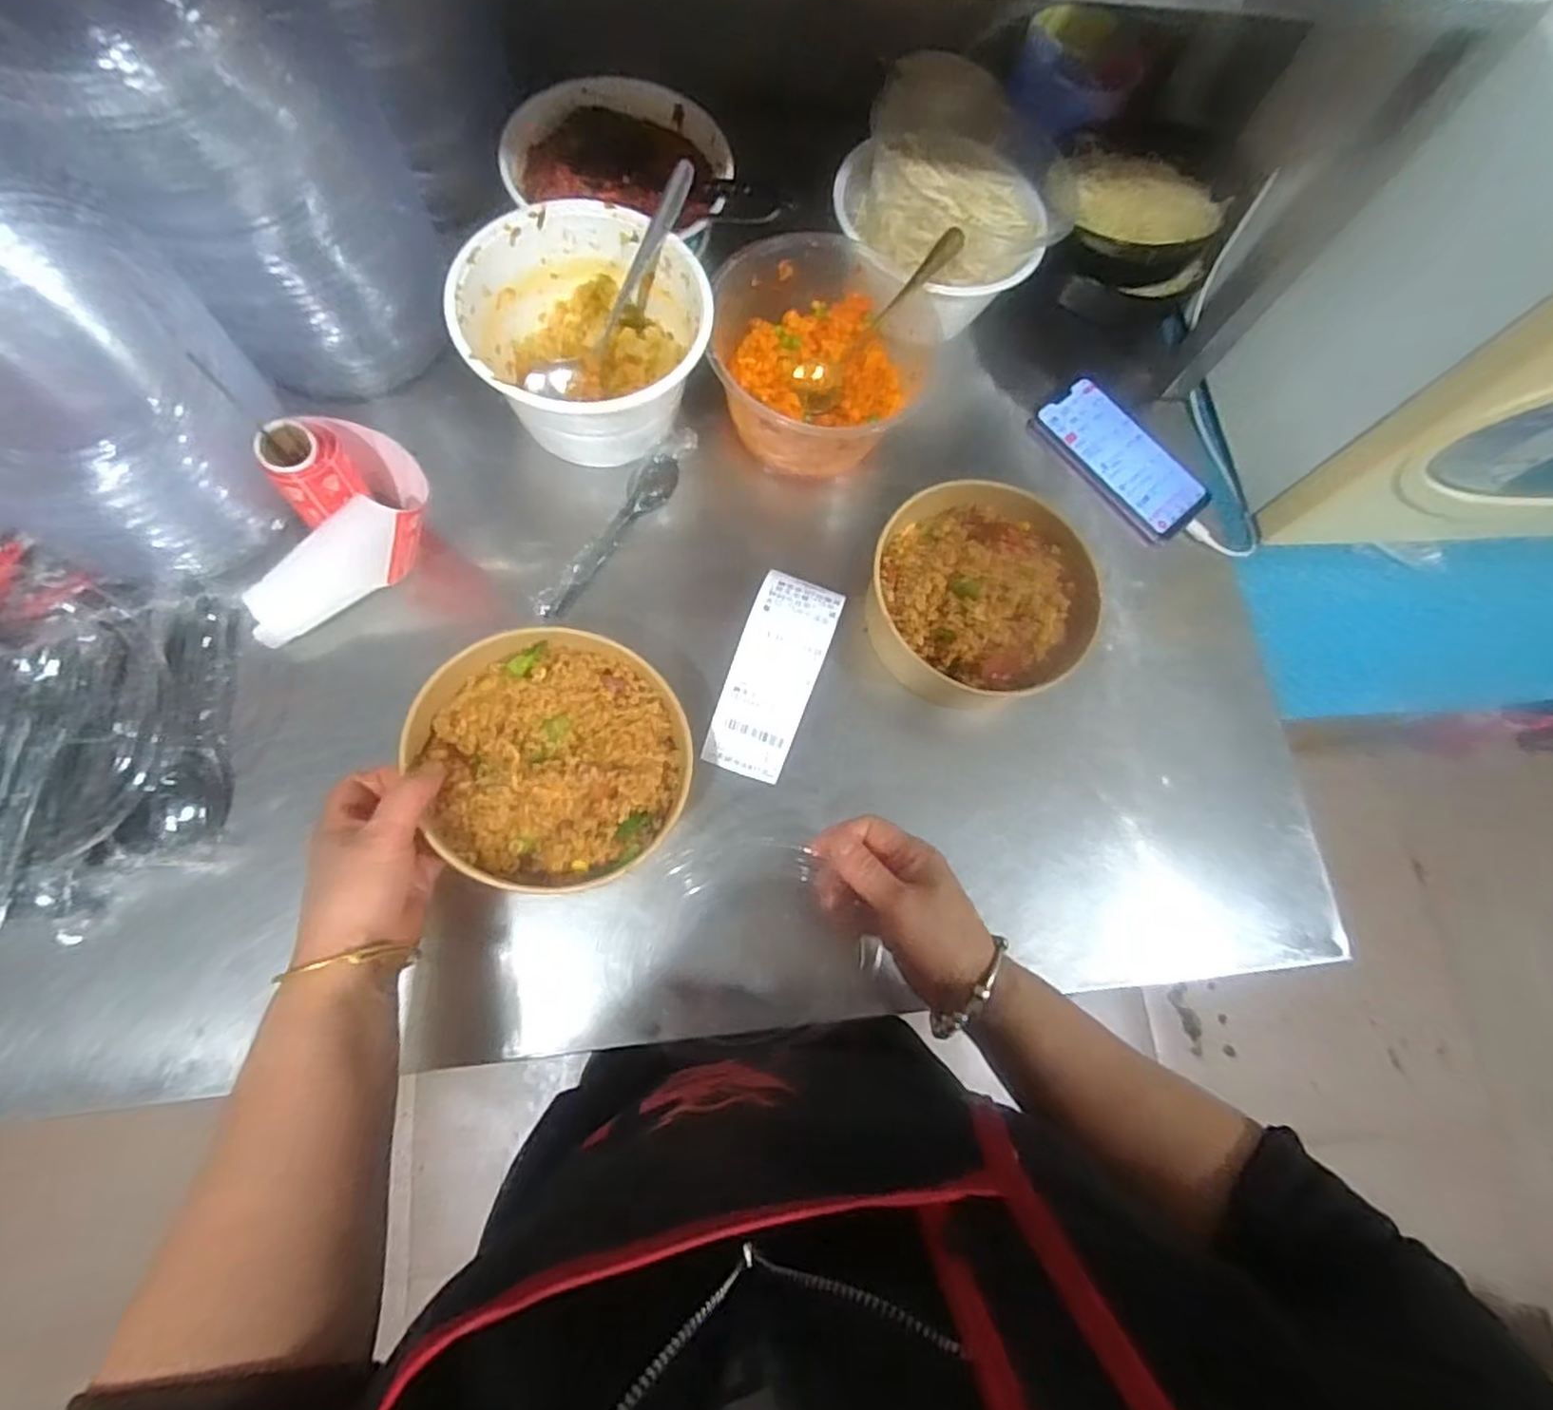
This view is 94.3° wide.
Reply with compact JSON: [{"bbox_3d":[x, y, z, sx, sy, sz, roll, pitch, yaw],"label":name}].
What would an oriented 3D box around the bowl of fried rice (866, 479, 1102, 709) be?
[{"bbox_3d":[0.145,-0.074,0.523,0.154,0.070,0.160,1,70,-2],"label":"bowl of fried rice"}]

